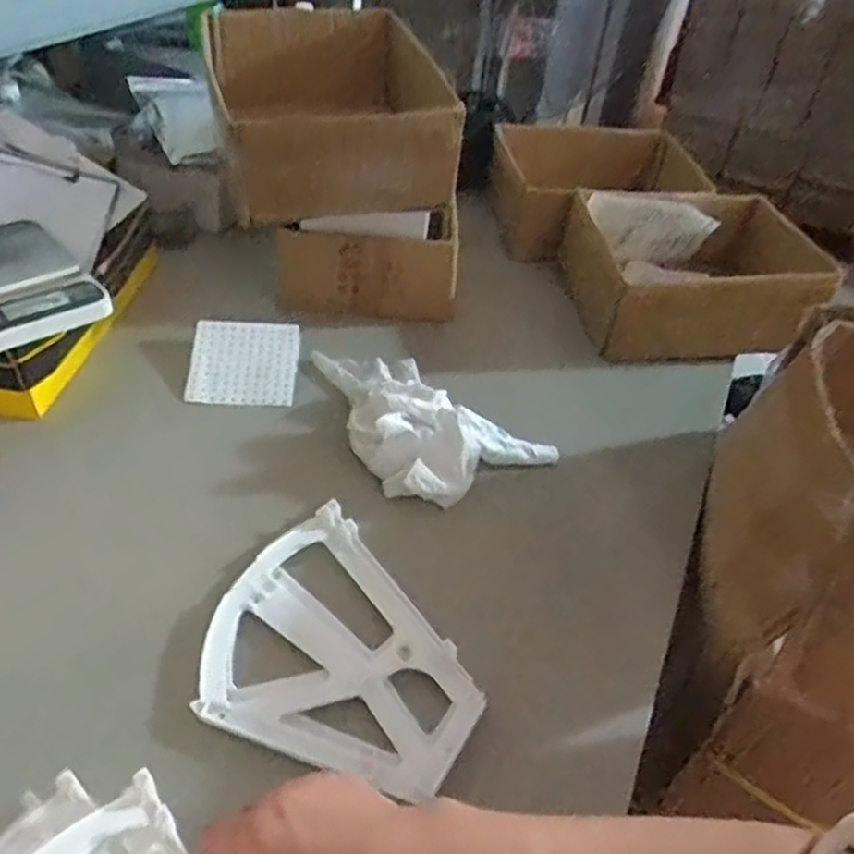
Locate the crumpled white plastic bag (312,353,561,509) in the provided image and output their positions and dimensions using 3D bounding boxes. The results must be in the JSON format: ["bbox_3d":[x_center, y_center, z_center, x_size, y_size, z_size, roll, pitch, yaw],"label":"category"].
[{"bbox_3d":[0.000,-0.038,0.844,0.205,0.066,0.276,-18,48,-24],"label":"crumpled white plastic bag"}]

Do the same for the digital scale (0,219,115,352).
[{"bbox_3d":[-0.453,-0.160,0.791,0.141,0.031,0.214,-28,53,-31],"label":"digital scale"}]

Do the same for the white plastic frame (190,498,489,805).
[{"bbox_3d":[-0.063,0.180,0.635,0.236,0.017,0.225,17,44,11],"label":"white plastic frame"}]

